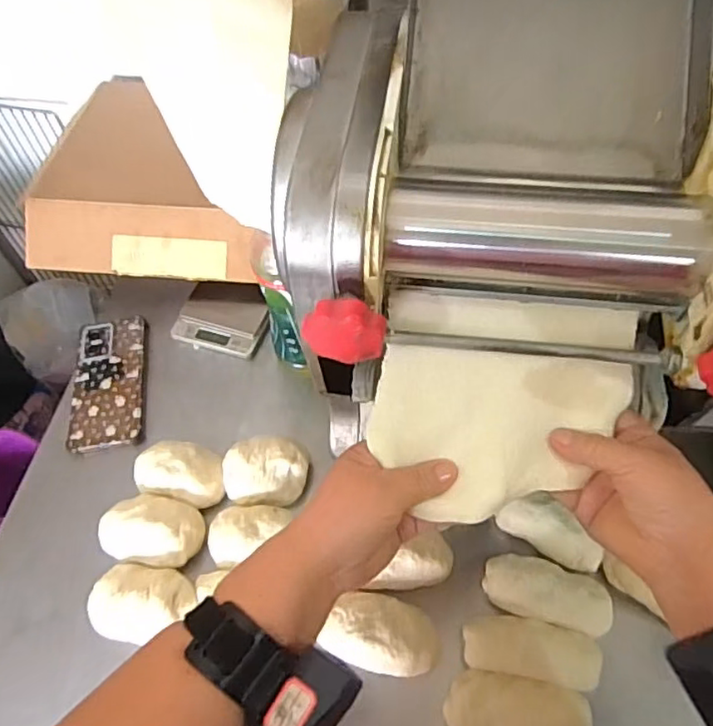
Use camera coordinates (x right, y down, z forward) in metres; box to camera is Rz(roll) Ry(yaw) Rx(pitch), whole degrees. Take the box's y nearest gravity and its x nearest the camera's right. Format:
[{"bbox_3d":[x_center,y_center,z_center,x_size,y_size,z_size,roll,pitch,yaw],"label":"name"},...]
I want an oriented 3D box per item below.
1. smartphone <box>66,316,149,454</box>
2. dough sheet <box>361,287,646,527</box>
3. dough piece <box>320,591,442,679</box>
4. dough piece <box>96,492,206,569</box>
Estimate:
[{"bbox_3d":[-0.277,0.021,0.680,0.078,0.019,0.168,-8,57,-2],"label":"smartphone"},{"bbox_3d":[0.095,0.029,0.389,0.162,0.015,0.142,6,79,1],"label":"dough sheet"},{"bbox_3d":[0.024,0.228,0.503,0.096,0.025,0.059,12,58,10],"label":"dough piece"},{"bbox_3d":[-0.188,0.161,0.569,0.095,0.043,0.062,8,58,8],"label":"dough piece"}]

